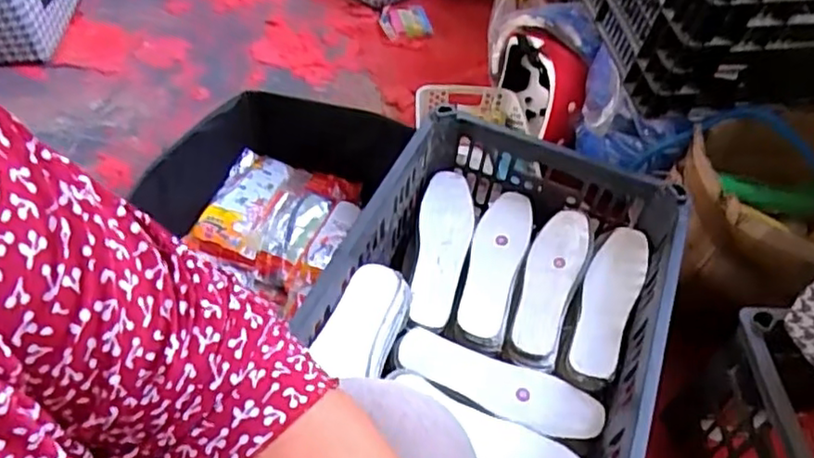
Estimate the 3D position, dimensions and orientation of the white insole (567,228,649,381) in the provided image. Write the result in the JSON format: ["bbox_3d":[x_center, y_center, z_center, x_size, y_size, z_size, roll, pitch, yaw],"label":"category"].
[{"bbox_3d":[0.243,0.083,0.783,0.061,0.020,0.215,20,53,11],"label":"white insole"}]

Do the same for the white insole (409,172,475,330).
[{"bbox_3d":[0.048,0.017,0.834,0.067,0.014,0.231,7,52,1],"label":"white insole"}]

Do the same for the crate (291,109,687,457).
[{"bbox_3d":[0.100,0.088,0.733,0.346,0.153,0.488,22,53,13],"label":"crate"}]

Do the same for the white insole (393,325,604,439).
[{"bbox_3d":[0.099,0.176,0.730,0.229,0.029,0.062,18,53,10],"label":"white insole"}]

